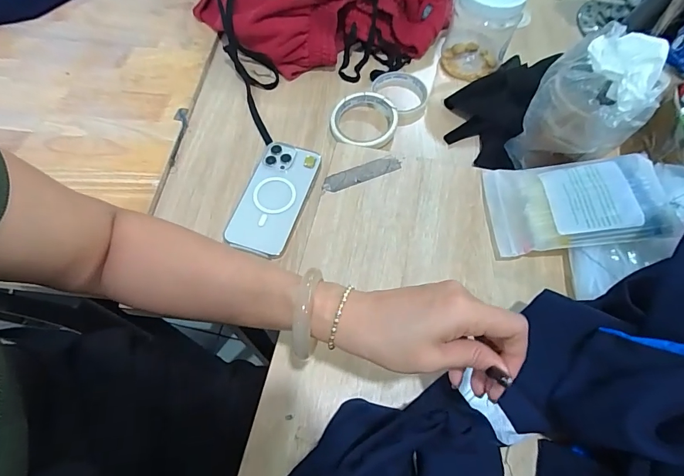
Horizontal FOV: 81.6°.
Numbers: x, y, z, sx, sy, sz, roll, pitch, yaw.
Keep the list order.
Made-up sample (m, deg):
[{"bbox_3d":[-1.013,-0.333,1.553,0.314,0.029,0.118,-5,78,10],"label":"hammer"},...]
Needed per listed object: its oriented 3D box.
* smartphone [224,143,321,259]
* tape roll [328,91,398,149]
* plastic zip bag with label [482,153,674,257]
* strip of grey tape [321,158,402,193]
[{"bbox_3d":[-0.086,-0.054,0.512,0.076,0.013,0.158,16,64,7],"label":"smartphone"},{"bbox_3d":[0.033,-0.169,0.570,0.090,0.024,0.099,1,63,-1],"label":"tape roll"},{"bbox_3d":[0.252,-0.040,0.435,0.169,0.015,0.113,-4,59,14],"label":"plastic zip bag with label"},{"bbox_3d":[0.024,-0.080,0.491,0.099,0.004,0.024,-20,65,-11],"label":"strip of grey tape"}]

